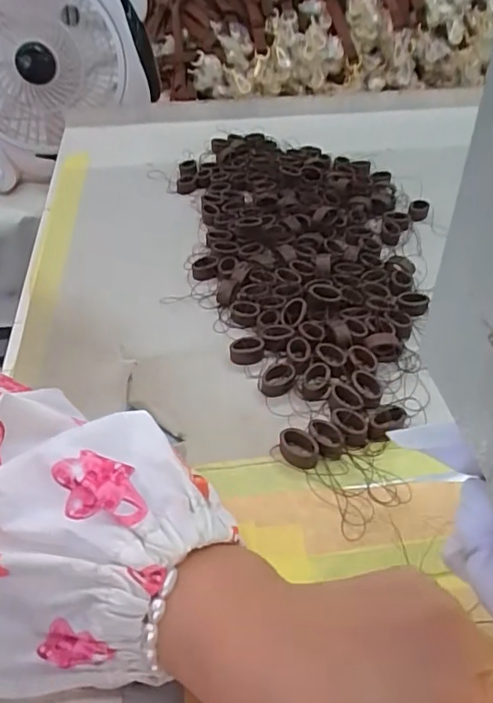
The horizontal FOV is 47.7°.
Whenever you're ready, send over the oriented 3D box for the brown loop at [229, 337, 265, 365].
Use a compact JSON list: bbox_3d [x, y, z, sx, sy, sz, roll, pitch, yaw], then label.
[{"bbox_3d":[0.001,0.000,0.329,0.019,0.011,0.017,4,44,7],"label":"brown loop"}]

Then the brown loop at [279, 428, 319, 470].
[{"bbox_3d":[0.026,0.048,0.278,0.022,0.009,0.013,31,53,31],"label":"brown loop"}]

